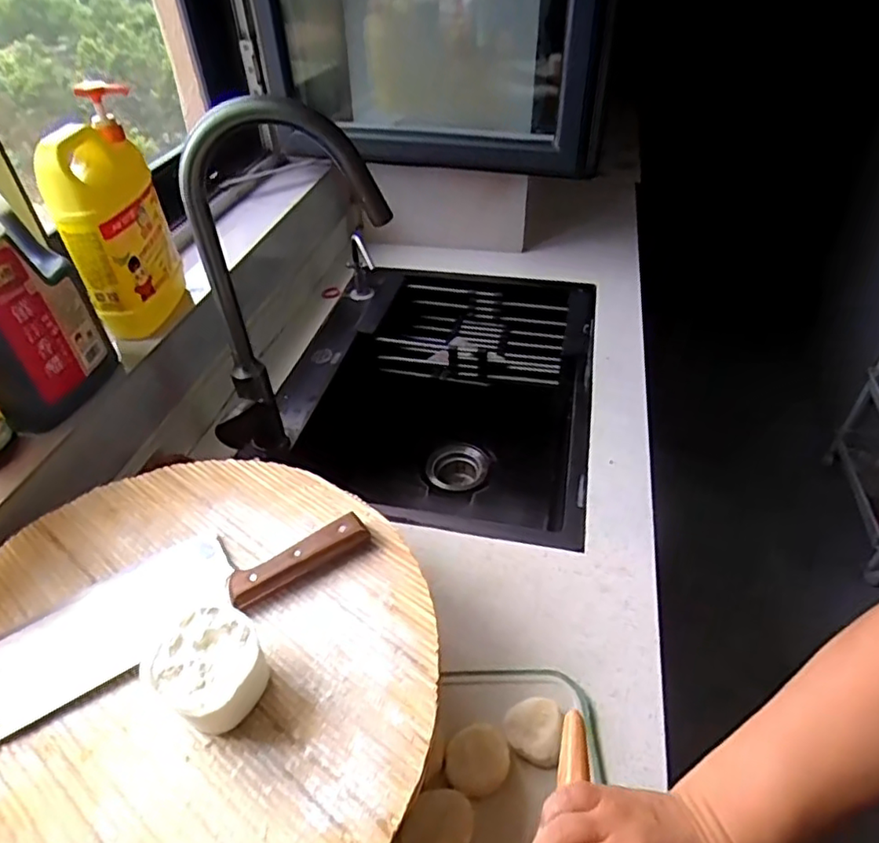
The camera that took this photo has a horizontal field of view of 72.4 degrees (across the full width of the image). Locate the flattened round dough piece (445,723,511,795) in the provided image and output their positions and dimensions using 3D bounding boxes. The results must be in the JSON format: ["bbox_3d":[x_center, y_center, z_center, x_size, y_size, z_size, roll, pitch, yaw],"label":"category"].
[{"bbox_3d":[0.032,0.278,0.497,0.050,0.011,0.052,-1,42,1],"label":"flattened round dough piece"}]

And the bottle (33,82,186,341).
[{"bbox_3d":[-0.381,-0.225,0.721,0.062,0.258,0.151,-1,42,2],"label":"bottle"}]

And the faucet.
[{"bbox_3d":[-0.160,-0.117,0.660,0.222,0.429,0.067,-11,43,-10],"label":"faucet"}]

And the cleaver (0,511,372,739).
[{"bbox_3d":[-0.218,0.133,0.493,0.304,0.032,0.096,-24,46,-22],"label":"cleaver"}]

